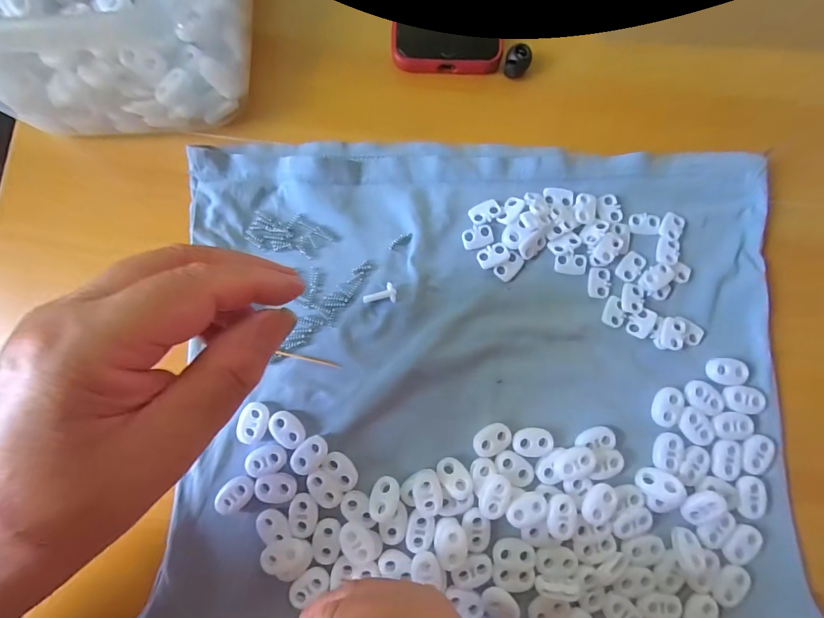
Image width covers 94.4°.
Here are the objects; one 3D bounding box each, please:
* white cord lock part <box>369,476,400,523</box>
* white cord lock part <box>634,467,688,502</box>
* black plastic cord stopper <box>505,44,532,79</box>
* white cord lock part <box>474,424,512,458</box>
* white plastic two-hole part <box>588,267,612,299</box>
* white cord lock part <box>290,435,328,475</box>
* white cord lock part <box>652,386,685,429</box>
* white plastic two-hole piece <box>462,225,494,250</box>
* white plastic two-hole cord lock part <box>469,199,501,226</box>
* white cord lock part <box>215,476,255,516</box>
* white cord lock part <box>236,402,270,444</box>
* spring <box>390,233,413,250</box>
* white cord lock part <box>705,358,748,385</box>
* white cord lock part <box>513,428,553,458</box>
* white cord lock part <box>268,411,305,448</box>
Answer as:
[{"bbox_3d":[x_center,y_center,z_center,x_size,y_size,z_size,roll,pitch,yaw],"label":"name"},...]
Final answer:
[{"bbox_3d":[-0.015,0.102,0.204,0.015,0.008,0.020,16,83,1],"label":"white cord lock part"},{"bbox_3d":[0.134,0.095,0.206,0.022,0.006,0.014,13,72,35],"label":"white cord lock part"},{"bbox_3d":[0.066,-0.154,0.237,0.015,0.011,0.017,18,83,2],"label":"black plastic cord stopper"},{"bbox_3d":[0.045,0.072,0.210,0.022,0.004,0.015,-34,84,-5],"label":"white cord lock part"},{"bbox_3d":[0.111,-0.016,0.224,0.013,0.004,0.018,7,83,0],"label":"white plastic two-hole part"},{"bbox_3d":[-0.056,0.080,0.207,0.015,0.004,0.022,39,84,4],"label":"white cord lock part"},{"bbox_3d":[0.144,0.055,0.216,0.014,0.006,0.022,24,83,2],"label":"white cord lock part"},{"bbox_3d":[0.039,-0.043,0.226,0.018,0.004,0.013,-17,83,-3],"label":"white plastic two-hole piece"},{"bbox_3d":[0.044,-0.058,0.228,0.018,0.004,0.012,-24,84,-4],"label":"white plastic two-hole cord lock part"},{"bbox_3d":[-0.096,0.101,0.207,0.023,0.005,0.015,-43,85,-5],"label":"white cord lock part"},{"bbox_3d":[-0.088,0.063,0.210,0.015,0.004,0.022,13,83,1],"label":"white cord lock part"},{"bbox_3d":[-0.007,-0.041,0.226,0.015,0.004,0.005,-25,84,-4],"label":"spring"},{"bbox_3d":[0.181,0.036,0.218,0.021,0.004,0.015,1,83,-1],"label":"white cord lock part"},{"bbox_3d":[0.067,0.074,0.212,0.022,0.004,0.015,5,83,0],"label":"white cord lock part"},{"bbox_3d":[-0.069,0.066,0.209,0.015,0.004,0.022,-44,85,-5],"label":"white cord lock part"}]

